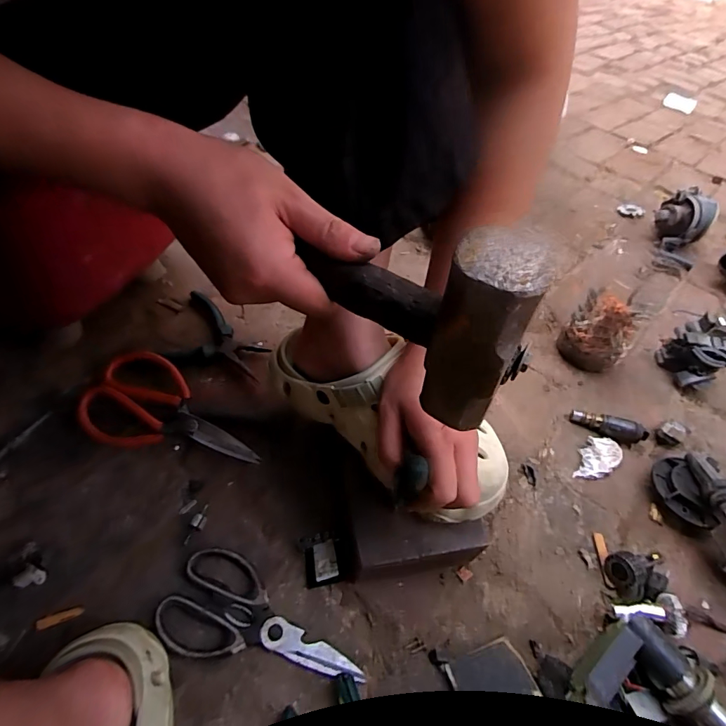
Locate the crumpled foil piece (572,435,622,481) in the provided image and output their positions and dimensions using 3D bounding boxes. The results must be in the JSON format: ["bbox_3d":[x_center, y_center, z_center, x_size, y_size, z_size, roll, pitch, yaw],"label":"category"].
[{"bbox_3d":[0.283,0.117,0.523,0.041,0.007,0.076,40,57,24],"label":"crumpled foil piece"}]

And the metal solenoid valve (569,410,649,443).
[{"bbox_3d":[0.313,0.081,0.549,0.088,0.021,0.026,20,51,10],"label":"metal solenoid valve"}]

